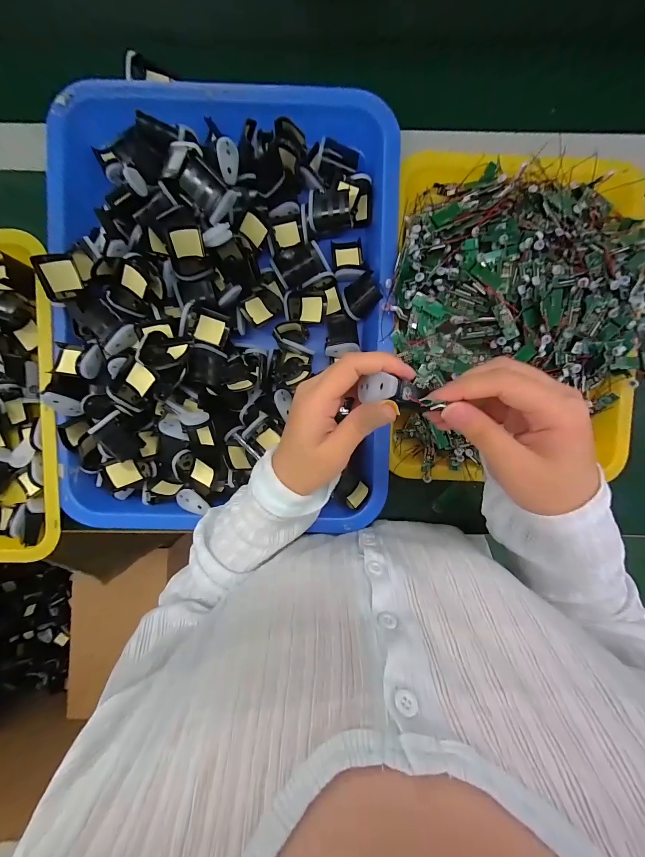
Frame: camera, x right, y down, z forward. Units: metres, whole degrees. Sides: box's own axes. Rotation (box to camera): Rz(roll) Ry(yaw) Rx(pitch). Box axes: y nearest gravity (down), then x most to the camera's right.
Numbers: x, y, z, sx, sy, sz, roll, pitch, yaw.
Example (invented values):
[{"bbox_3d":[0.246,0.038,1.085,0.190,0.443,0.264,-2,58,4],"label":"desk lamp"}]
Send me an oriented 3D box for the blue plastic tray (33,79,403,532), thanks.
[{"bbox_3d":[-0.097,-0.113,0.327,0.330,0.058,0.433,1,92,-1],"label":"blue plastic tray"}]

